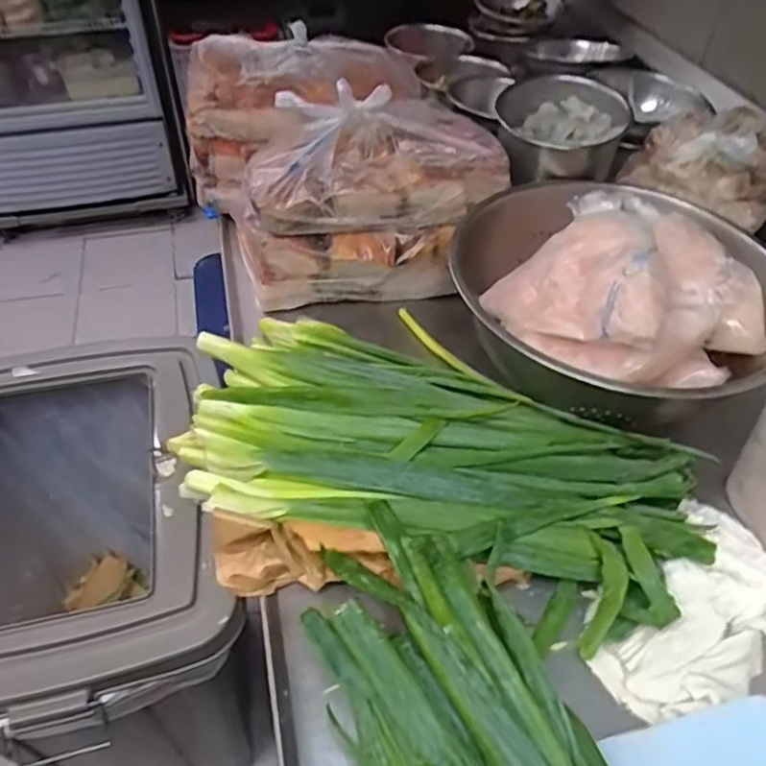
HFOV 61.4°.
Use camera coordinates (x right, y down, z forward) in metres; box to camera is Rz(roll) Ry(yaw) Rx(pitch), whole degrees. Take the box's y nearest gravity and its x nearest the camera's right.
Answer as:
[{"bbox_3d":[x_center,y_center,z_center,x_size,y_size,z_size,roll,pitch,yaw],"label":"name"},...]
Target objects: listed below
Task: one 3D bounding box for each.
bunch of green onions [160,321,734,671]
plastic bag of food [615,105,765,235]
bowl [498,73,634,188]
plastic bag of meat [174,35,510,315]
[{"bbox_3d":[0.046,0.058,0.574,0.447,0.077,0.237,18,48,14],"label":"bunch of green onions"},{"bbox_3d":[0.394,-0.272,0.765,0.163,0.086,0.129,33,53,26],"label":"plastic bag of food"},{"bbox_3d":[0.219,-0.306,0.776,0.147,0.067,0.147,2,46,-2],"label":"bowl"},{"bbox_3d":[-0.062,-0.274,0.792,0.273,0.194,0.368,-19,50,-20],"label":"plastic bag of meat"}]

